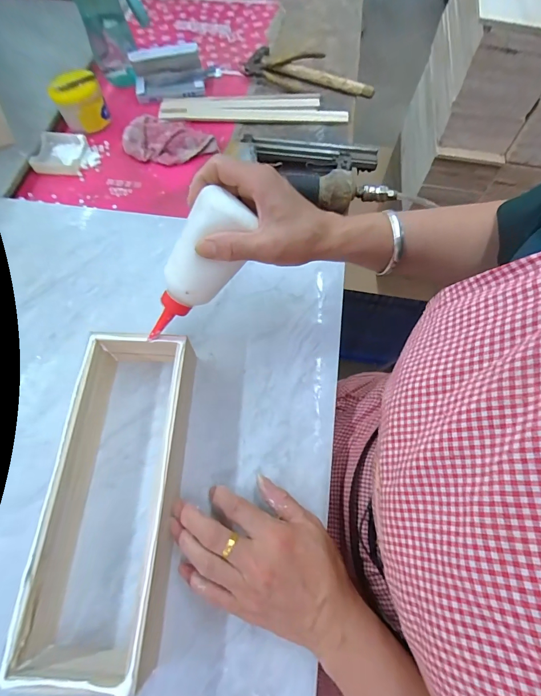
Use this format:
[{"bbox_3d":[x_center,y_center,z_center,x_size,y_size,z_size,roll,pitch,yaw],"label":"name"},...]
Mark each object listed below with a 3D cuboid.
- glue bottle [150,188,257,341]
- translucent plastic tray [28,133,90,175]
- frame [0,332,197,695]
[{"bbox_3d":[-0.072,-0.066,0.315,0.047,0.151,0.041,44,29,18],"label":"glue bottle"},{"bbox_3d":[-0.346,-0.321,0.567,0.073,0.021,0.077,4,65,2],"label":"translucent plastic tray"},{"bbox_3d":[-0.140,0.121,0.317,0.101,0.064,0.276,0,64,0],"label":"frame"}]

